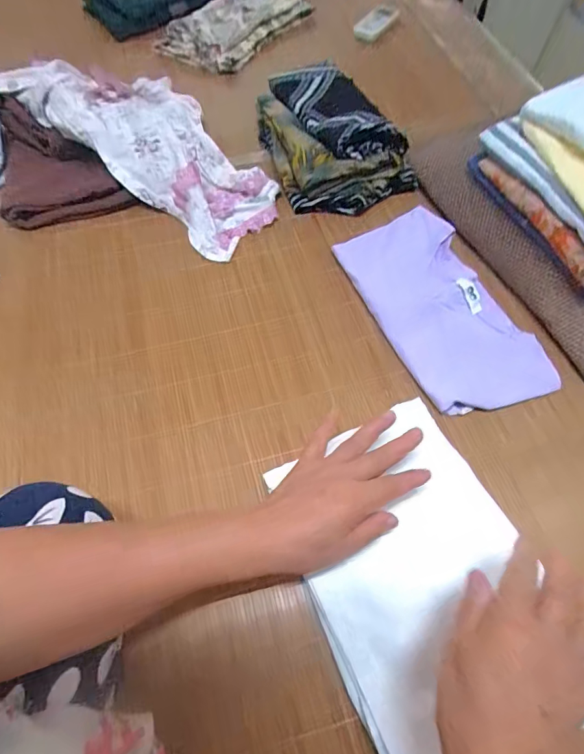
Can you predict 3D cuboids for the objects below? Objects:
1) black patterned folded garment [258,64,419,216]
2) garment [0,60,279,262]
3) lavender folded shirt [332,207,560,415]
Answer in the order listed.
[{"bbox_3d":[0.059,-0.405,0.690,0.203,0.076,0.316,-15,63,-8],"label":"black patterned folded garment"},{"bbox_3d":[-0.225,-0.387,0.672,0.487,0.103,0.211,37,68,18],"label":"garment"},{"bbox_3d":[0.187,-0.094,0.547,0.149,0.027,0.306,-21,64,-11],"label":"lavender folded shirt"}]

